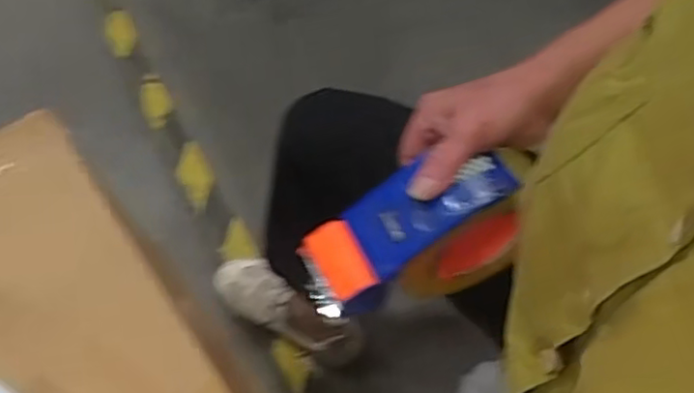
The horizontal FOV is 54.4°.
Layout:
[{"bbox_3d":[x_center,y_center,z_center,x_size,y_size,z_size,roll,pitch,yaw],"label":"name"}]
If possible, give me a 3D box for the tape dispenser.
[{"bbox_3d":[0.043,0.032,0.476,0.142,0.108,0.067,-24,66,-8],"label":"tape dispenser"}]

